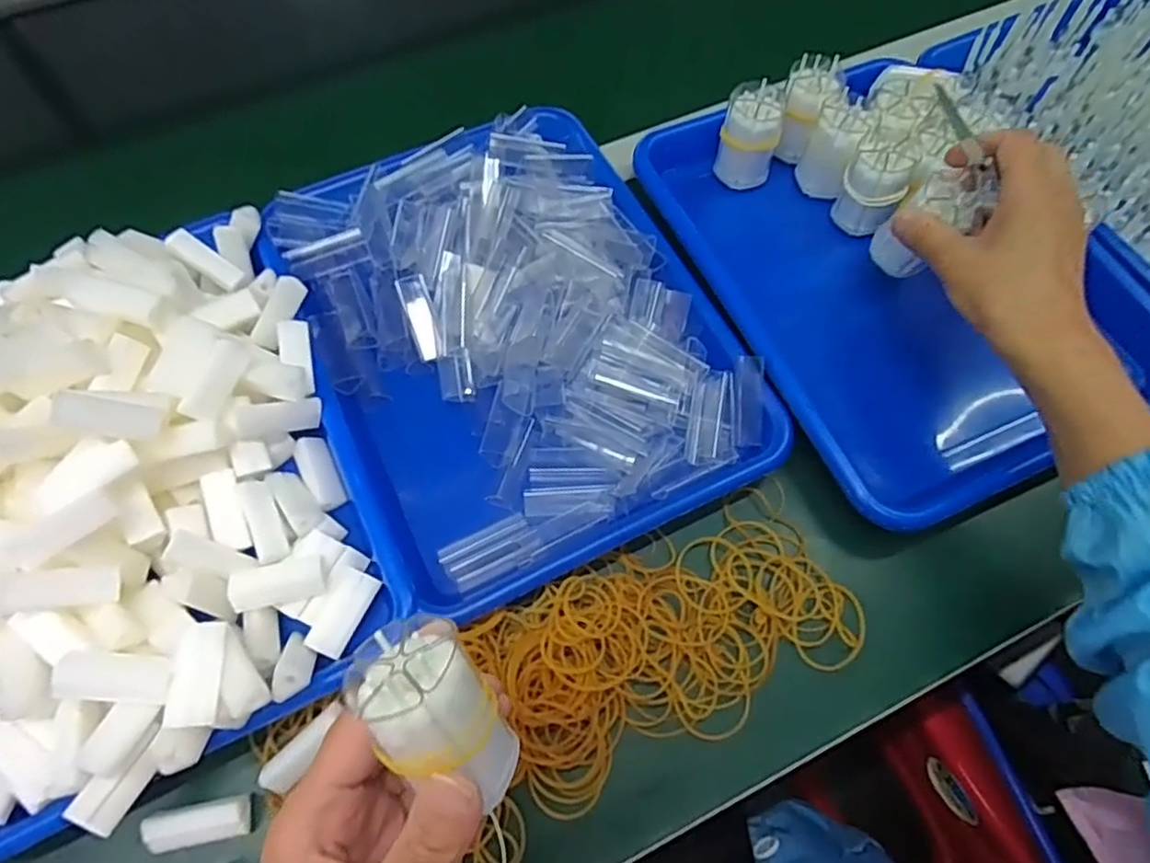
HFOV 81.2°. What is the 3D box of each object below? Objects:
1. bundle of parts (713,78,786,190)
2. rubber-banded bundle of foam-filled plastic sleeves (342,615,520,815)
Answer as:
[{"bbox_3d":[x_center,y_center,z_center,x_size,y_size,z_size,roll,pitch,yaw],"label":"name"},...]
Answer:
[{"bbox_3d":[0.125,-0.211,0.479,0.040,0.063,0.036,14,65,7],"label":"bundle of parts"},{"bbox_3d":[-0.049,0.095,0.222,0.038,0.065,0.034,2,35,38],"label":"rubber-banded bundle of foam-filled plastic sleeves"}]

